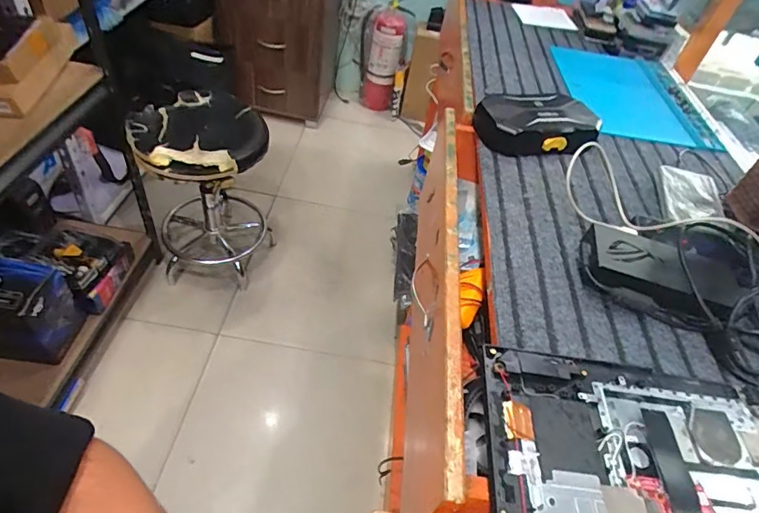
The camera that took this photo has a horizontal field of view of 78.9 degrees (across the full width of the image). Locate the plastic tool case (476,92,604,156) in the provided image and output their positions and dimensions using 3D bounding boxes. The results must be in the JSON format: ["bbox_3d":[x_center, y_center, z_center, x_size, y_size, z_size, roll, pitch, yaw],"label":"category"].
[{"bbox_3d":[0.238,-0.197,0.703,0.205,0.058,0.105,-9,50,-19],"label":"plastic tool case"}]

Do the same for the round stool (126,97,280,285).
[{"bbox_3d":[-0.482,-0.197,1.311,0.315,0.466,0.366,-10,50,-20],"label":"round stool"}]

